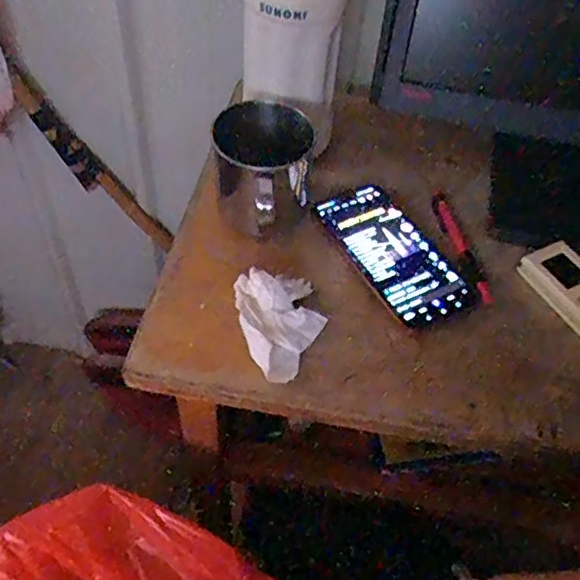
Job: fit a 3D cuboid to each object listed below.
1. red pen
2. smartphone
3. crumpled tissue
[{"bbox_3d":[0.152,-0.042,0.550,0.014,0.013,0.134,-5,50,-10],"label":"red pen"},{"bbox_3d":[0.088,-0.032,0.537,0.075,0.017,0.159,-23,55,-23],"label":"smartphone"},{"bbox_3d":[-0.004,0.021,0.477,0.066,0.024,0.091,-11,51,-15],"label":"crumpled tissue"}]

